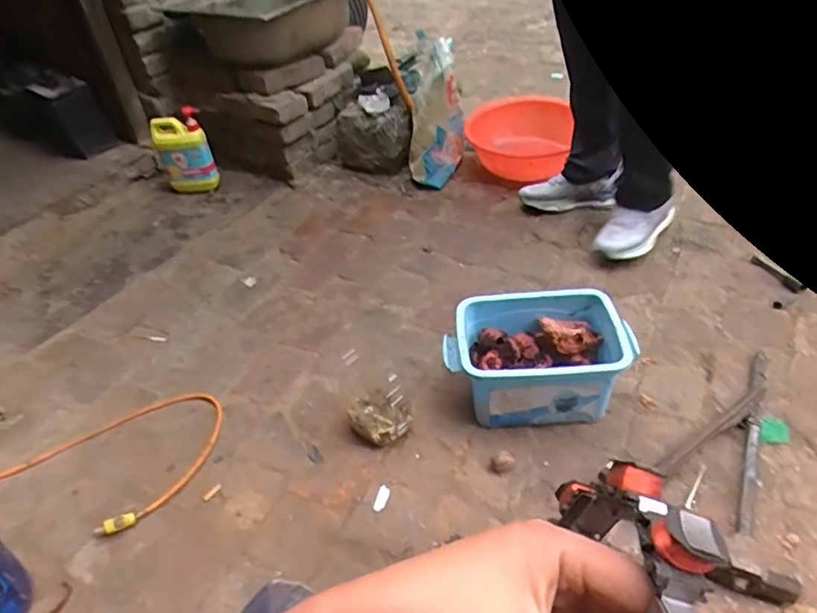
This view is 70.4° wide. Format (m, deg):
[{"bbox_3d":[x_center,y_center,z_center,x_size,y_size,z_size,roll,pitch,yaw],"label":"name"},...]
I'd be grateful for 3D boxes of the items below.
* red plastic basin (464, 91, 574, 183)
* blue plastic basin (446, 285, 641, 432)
[{"bbox_3d":[0.304,-0.473,1.622,0.285,0.144,0.309,1,41,10],"label":"red plastic basin"},{"bbox_3d":[0.212,0.089,0.976,0.293,0.141,0.181,-3,40,6],"label":"blue plastic basin"}]

